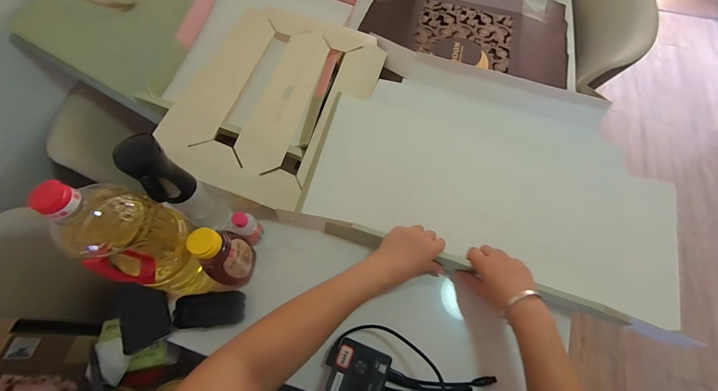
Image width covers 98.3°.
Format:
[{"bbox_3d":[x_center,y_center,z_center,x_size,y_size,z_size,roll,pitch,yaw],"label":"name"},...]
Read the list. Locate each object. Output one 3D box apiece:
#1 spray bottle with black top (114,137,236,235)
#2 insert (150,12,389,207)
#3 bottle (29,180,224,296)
[{"bbox_3d":[-0.270,0.000,0.492,0.064,0.239,0.060,38,72,17],"label":"spray bottle with black top"},{"bbox_3d":[-0.160,-0.195,0.606,0.294,0.061,0.431,28,66,-2],"label":"insert"},{"bbox_3d":[-0.292,0.065,0.428,0.111,0.279,0.103,16,66,9],"label":"bottle"}]

